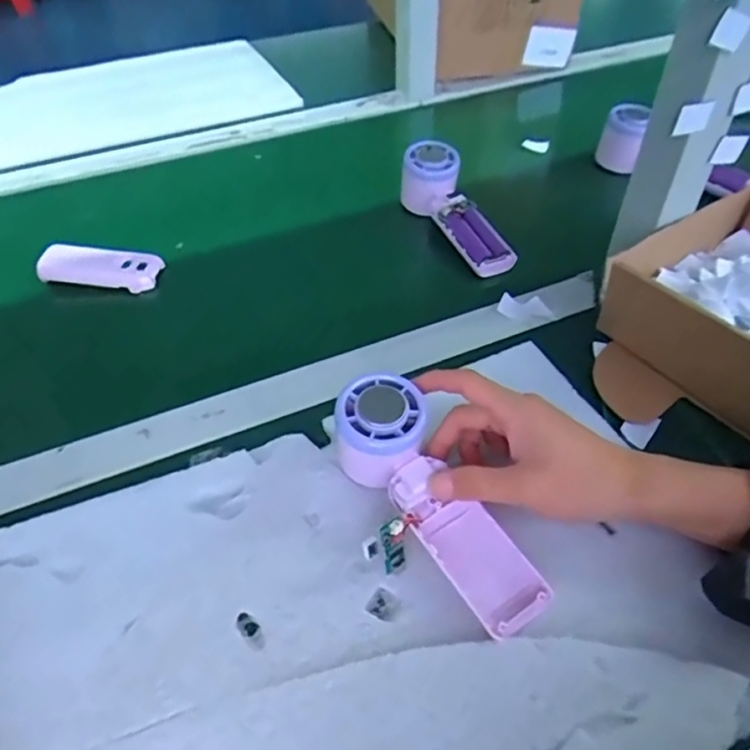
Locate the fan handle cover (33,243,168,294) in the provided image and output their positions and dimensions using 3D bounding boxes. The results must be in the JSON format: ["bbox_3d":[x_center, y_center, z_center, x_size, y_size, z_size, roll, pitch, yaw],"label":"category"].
[{"bbox_3d":[-0.252,-0.101,0.554,0.104,0.026,0.037,5,47,4],"label":"fan handle cover"}]

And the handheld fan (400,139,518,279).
[{"bbox_3d":[0.077,-0.157,0.589,0.050,0.047,0.168,-19,63,-18],"label":"handheld fan"}]

